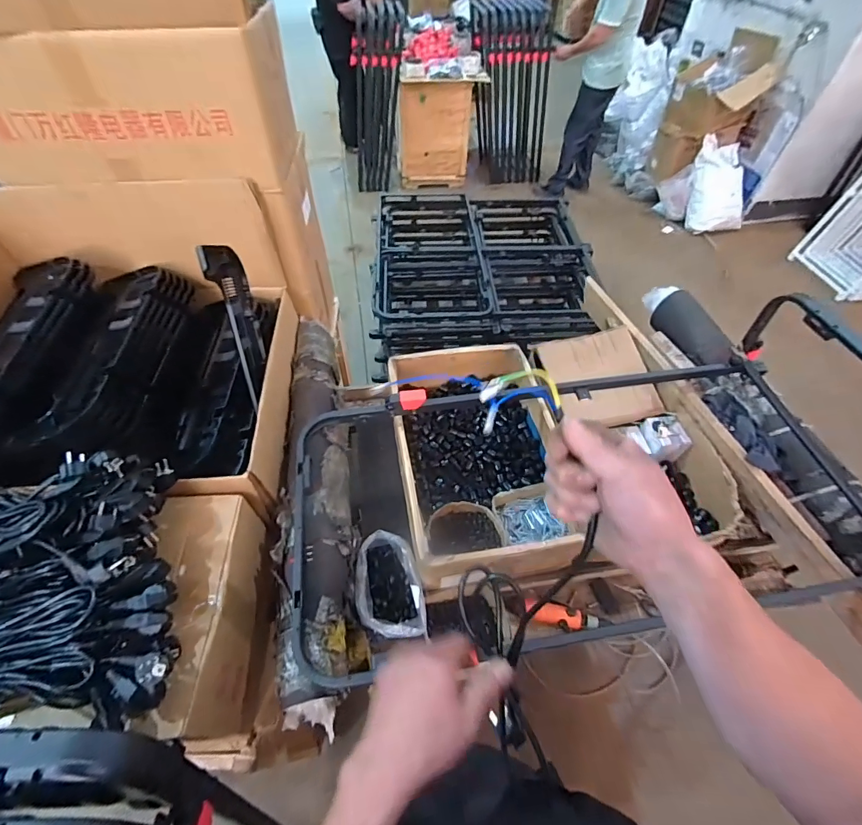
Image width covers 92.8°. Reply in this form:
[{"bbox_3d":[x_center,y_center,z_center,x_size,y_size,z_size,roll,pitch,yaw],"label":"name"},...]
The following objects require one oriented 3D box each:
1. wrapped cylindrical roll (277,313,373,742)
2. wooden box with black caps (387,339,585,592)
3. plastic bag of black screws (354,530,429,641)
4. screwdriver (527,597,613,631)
[{"bbox_3d":[-0.234,0.128,0.857,0.138,0.128,0.847,-8,54,-7],"label":"wrapped cylindrical roll"},{"bbox_3d":[0.097,0.095,0.944,0.333,0.165,0.522,-5,54,-5],"label":"wooden box with black caps"},{"bbox_3d":[-0.082,0.342,0.808,0.125,0.103,0.185,-9,54,-8],"label":"plastic bag of black screws"},{"bbox_3d":[0.283,0.428,0.847,0.176,0.039,0.041,12,54,7],"label":"screwdriver"}]

